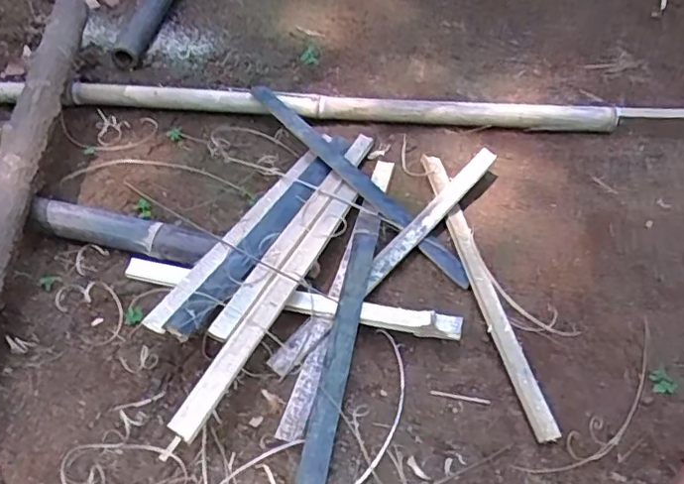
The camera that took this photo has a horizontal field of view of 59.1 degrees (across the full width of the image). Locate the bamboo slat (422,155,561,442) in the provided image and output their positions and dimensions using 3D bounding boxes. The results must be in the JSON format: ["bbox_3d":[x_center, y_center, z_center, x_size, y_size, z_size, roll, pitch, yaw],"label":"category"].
[{"bbox_3d":[0.182,0.045,0.795,0.032,0.014,0.439,-6,52,-10],"label":"bamboo slat"}]

